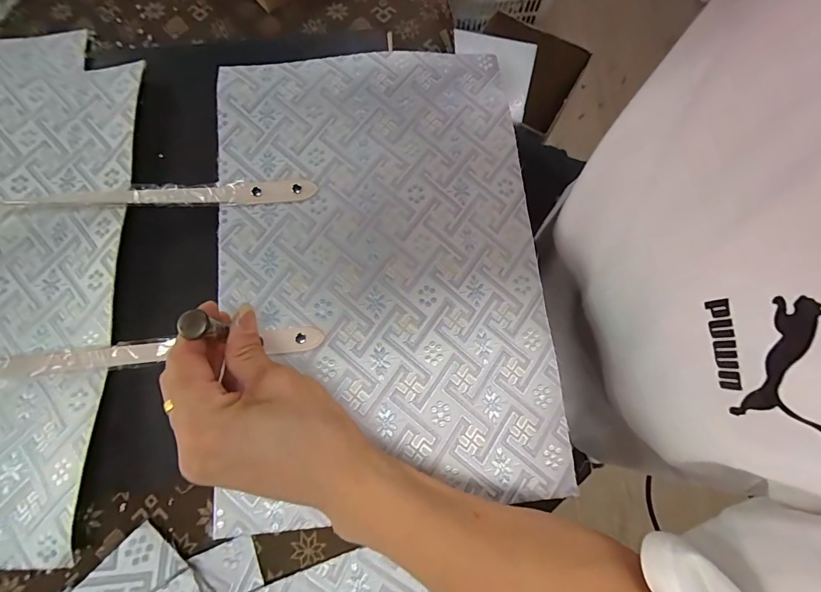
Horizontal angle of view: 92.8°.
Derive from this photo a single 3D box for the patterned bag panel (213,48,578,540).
[{"bbox_3d":[-0.023,-0.038,0.333,0.265,0.009,0.398,-5,77,-6],"label":"patterned bag panel"}]

